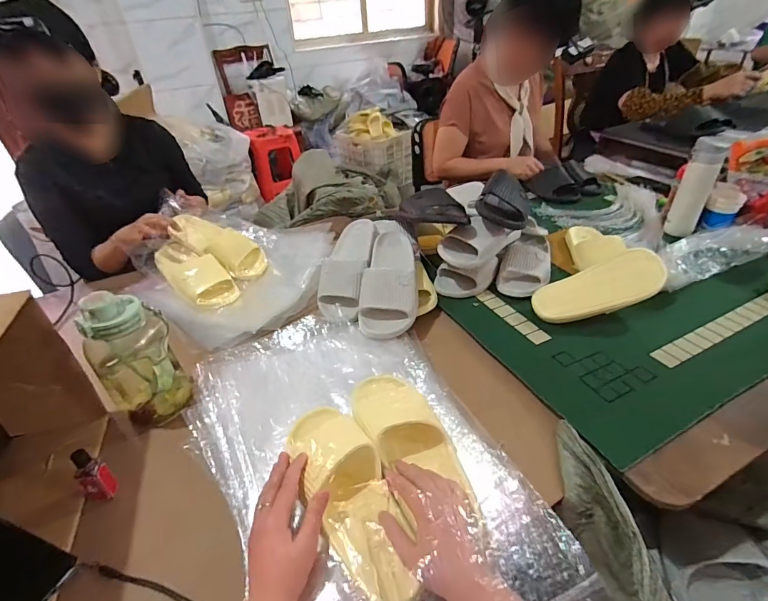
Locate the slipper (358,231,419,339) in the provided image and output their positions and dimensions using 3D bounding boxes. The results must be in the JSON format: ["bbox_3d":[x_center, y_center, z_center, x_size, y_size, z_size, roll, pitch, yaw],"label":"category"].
[{"bbox_3d":[0.013,-0.057,0.792,0.109,0.059,0.282,1,54,7],"label":"slipper"}]

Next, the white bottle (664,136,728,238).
[{"bbox_3d":[0.752,-0.265,0.975,0.069,0.220,0.080,24,45,32],"label":"white bottle"}]

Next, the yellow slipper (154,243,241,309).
[{"bbox_3d":[-0.432,-0.063,0.914,0.242,0.084,0.097,28,48,35],"label":"yellow slipper"}]

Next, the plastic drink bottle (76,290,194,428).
[{"bbox_3d":[-0.369,0.085,0.601,0.110,0.212,0.081,-32,45,-31],"label":"plastic drink bottle"}]

